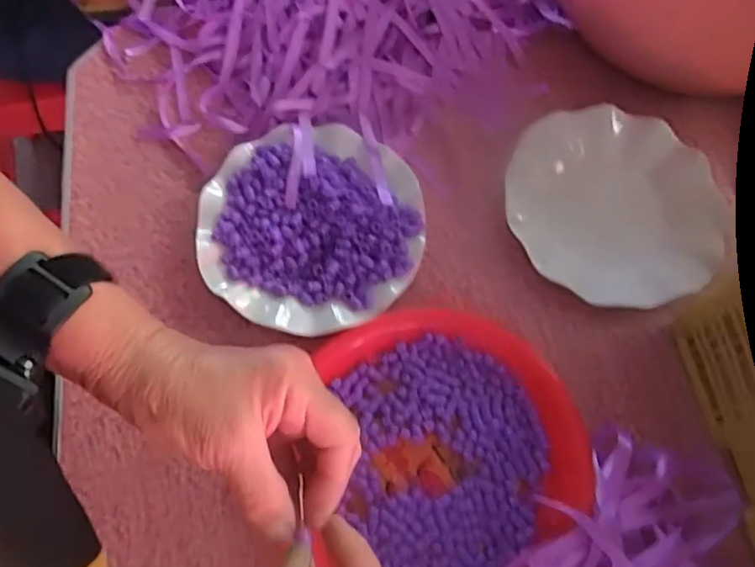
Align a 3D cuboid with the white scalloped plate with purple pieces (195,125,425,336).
[{"bbox_3d":[-0.054,-0.048,0.488,0.177,0.043,0.179,1,70,-2],"label":"white scalloped plate with purple pieces"}]

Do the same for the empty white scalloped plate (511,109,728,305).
[{"bbox_3d":[0.210,-0.065,0.511,0.189,0.028,0.178,1,70,-2],"label":"empty white scalloped plate"}]

